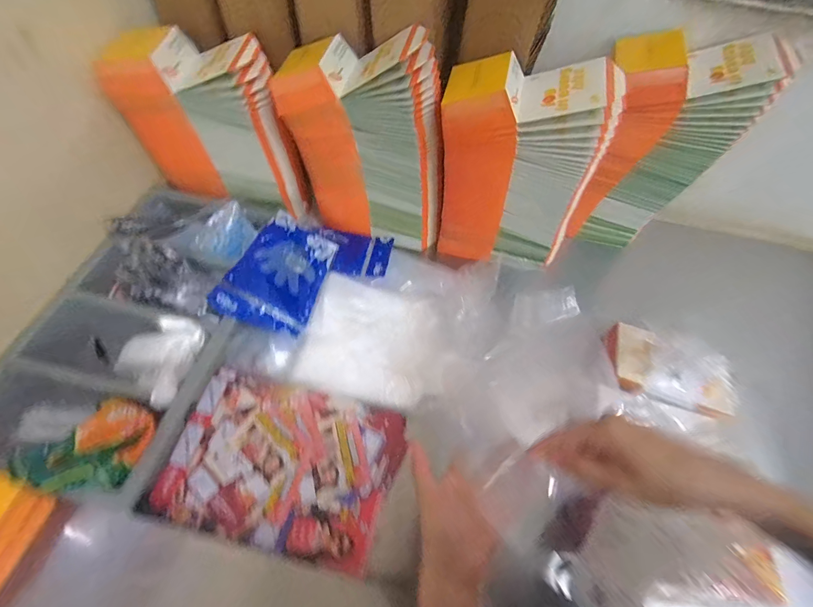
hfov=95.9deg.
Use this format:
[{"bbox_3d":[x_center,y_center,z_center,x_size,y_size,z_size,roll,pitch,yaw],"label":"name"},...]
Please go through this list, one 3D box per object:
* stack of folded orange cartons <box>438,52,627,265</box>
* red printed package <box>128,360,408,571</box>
[{"bbox_3d":[0.178,-0.212,0.626,0.251,0.335,0.090,17,59,7],"label":"stack of folded orange cartons"},{"bbox_3d":[-0.170,0.219,0.512,0.307,0.019,0.206,13,58,5],"label":"red printed package"}]

